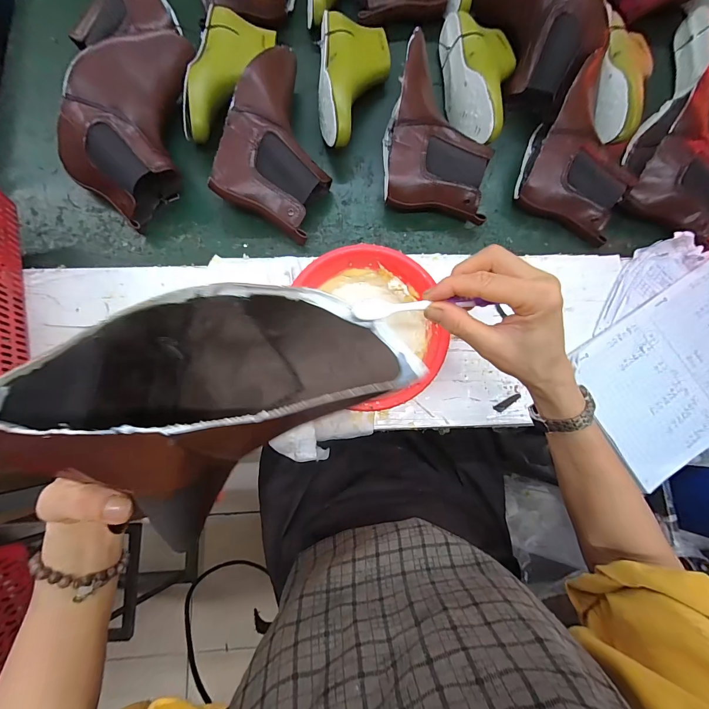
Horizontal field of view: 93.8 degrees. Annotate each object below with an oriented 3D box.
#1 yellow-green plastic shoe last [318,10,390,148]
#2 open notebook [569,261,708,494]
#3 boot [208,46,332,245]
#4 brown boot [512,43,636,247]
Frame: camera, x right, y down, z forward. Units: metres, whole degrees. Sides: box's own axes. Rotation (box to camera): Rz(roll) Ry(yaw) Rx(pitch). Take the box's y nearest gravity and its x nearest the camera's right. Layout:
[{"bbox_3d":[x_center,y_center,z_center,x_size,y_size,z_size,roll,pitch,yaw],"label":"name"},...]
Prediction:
[{"bbox_3d":[-0.001,-0.428,0.518,0.108,0.077,0.230,1,82,-2],"label":"yellow-green plastic shoe last"},{"bbox_3d":[0.487,0.029,0.463,0.324,0.016,0.245,-32,85,-6],"label":"open notebook"},{"bbox_3d":[-0.101,-0.309,0.486,0.149,0.093,0.231,23,82,1],"label":"boot"},{"bbox_3d":[0.359,-0.309,0.511,0.155,0.080,0.233,28,82,2],"label":"brown boot"}]

